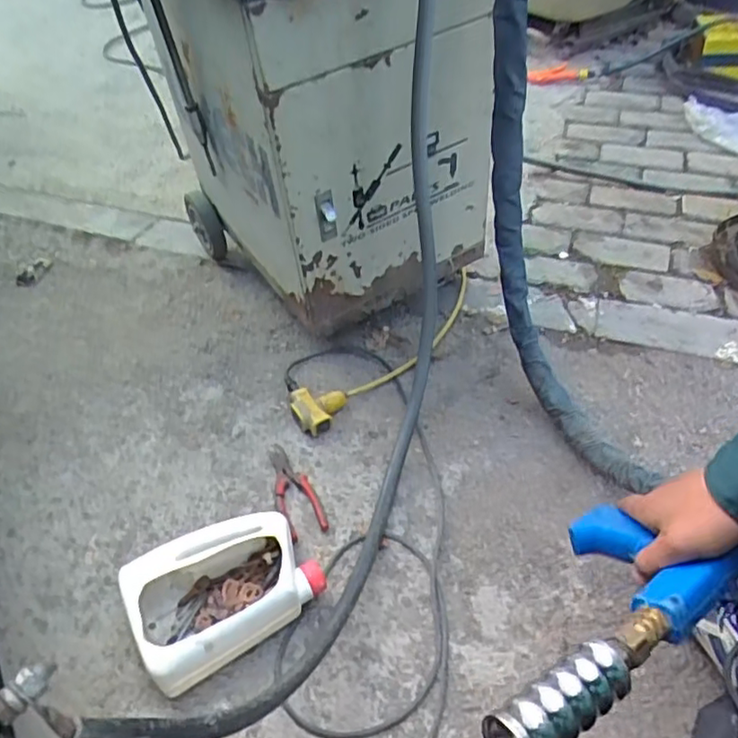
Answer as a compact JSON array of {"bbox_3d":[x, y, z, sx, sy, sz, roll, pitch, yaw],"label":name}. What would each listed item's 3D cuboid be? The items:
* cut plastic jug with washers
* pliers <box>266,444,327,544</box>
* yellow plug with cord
[{"bbox_3d":[-0.192,0.282,0.823,0.224,0.090,0.172,-30,51,-21],"label":"cut plastic jug with washers"},{"bbox_3d":[-0.117,0.179,0.958,0.058,0.019,0.176,-21,48,-14],"label":"pliers"},{"bbox_3d":[0.051,-0.043,1.131,0.462,0.046,0.081,-37,54,-27],"label":"yellow plug with cord"}]

